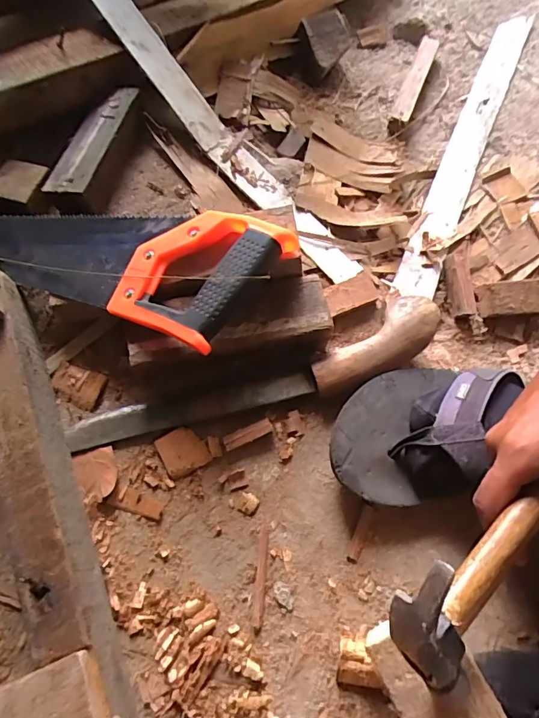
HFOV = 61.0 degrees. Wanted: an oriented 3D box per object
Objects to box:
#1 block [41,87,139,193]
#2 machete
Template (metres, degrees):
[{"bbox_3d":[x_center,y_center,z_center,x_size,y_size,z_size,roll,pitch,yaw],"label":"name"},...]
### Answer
[{"bbox_3d":[-0.188,-0.235,0.489,0.048,0.015,0.152,12,68,16],"label":"block"},{"bbox_3d":[-0.009,0.020,0.401,0.338,0.031,0.054,-18,69,-7],"label":"machete"}]

